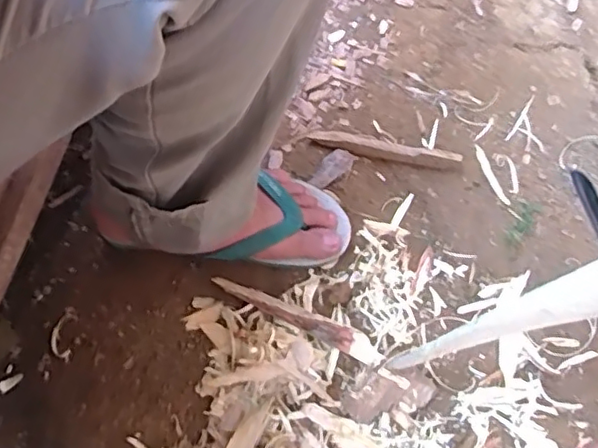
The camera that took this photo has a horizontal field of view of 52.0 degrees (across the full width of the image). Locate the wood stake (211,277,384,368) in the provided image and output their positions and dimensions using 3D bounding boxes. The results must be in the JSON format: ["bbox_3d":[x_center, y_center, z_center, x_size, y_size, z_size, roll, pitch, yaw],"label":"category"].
[{"bbox_3d":[-0.002,0.089,0.602,0.179,0.011,0.023,26,74,9],"label":"wood stake"}]

